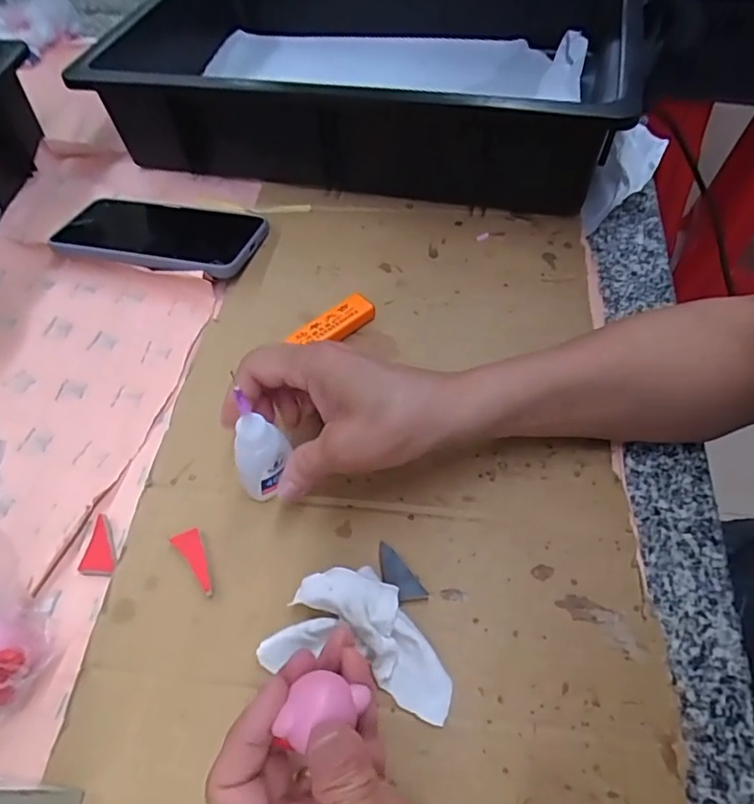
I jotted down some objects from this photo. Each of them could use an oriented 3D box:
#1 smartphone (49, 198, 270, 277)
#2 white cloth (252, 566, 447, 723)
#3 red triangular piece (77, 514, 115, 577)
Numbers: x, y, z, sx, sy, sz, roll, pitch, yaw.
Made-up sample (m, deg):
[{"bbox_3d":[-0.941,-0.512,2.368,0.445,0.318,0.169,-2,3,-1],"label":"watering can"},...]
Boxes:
[{"bbox_3d":[-0.175,-0.138,0.464,0.165,0.010,0.088,7,47,9],"label":"smartphone"},{"bbox_3d":[-0.007,0.115,0.283,0.093,0.025,0.052,12,57,12],"label":"white cloth"},{"bbox_3d":[-0.160,0.083,0.331,0.019,0.004,0.035,-2,56,2],"label":"red triangular piece"}]

